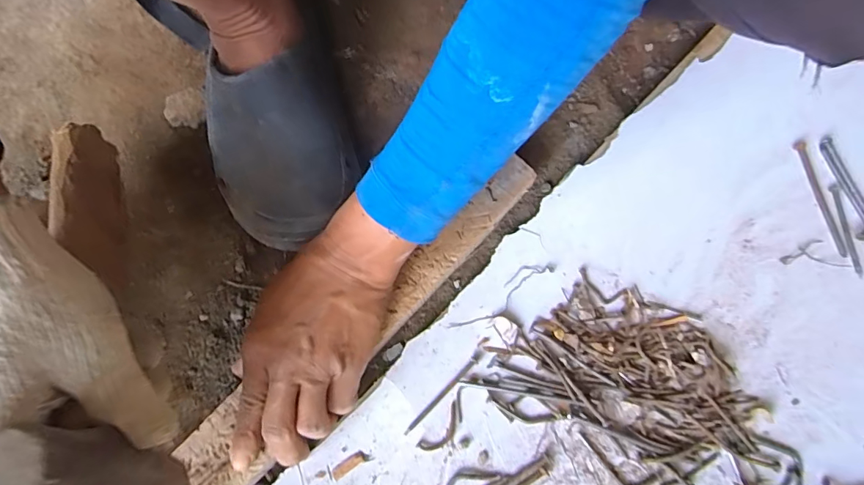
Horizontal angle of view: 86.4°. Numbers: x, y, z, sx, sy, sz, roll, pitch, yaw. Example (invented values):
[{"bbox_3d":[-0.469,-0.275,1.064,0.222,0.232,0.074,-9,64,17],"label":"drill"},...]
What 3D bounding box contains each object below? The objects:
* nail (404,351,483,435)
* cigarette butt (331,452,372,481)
[{"bbox_3d":[0.009,0.115,0.353,0.082,0.004,0.005,-43,77,-10],"label":"nail"},{"bbox_3d":[-0.061,0.164,0.340,0.028,0.004,0.010,-31,75,-7],"label":"cigarette butt"}]

